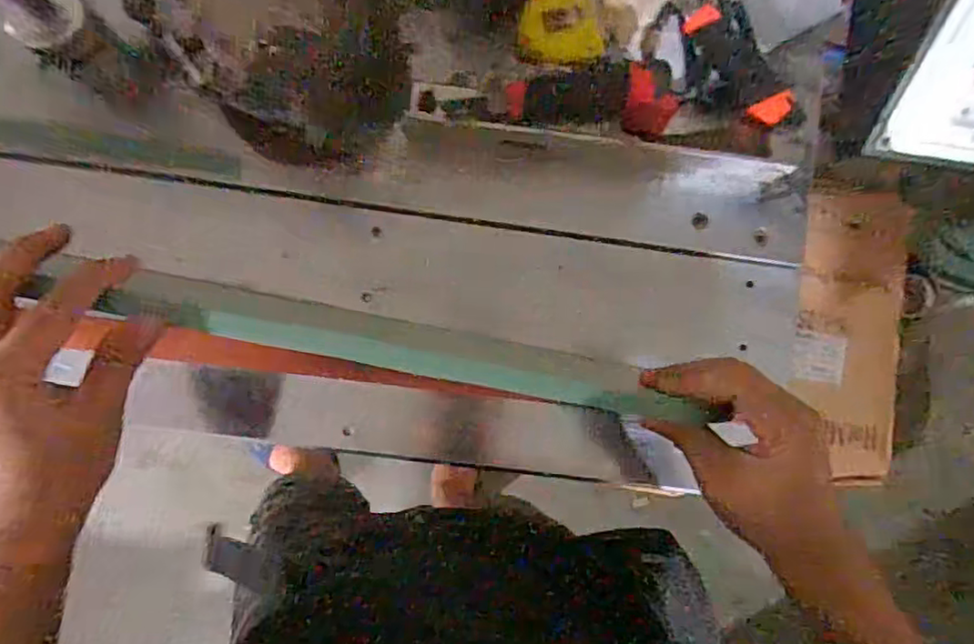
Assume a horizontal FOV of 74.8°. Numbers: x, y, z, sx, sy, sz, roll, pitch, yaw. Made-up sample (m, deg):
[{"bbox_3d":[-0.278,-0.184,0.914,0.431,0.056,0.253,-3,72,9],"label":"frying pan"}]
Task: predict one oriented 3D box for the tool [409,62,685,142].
[{"bbox_3d":[0.054,-0.196,0.555,0.221,0.029,0.053,1,87,-4],"label":"tool"}]

